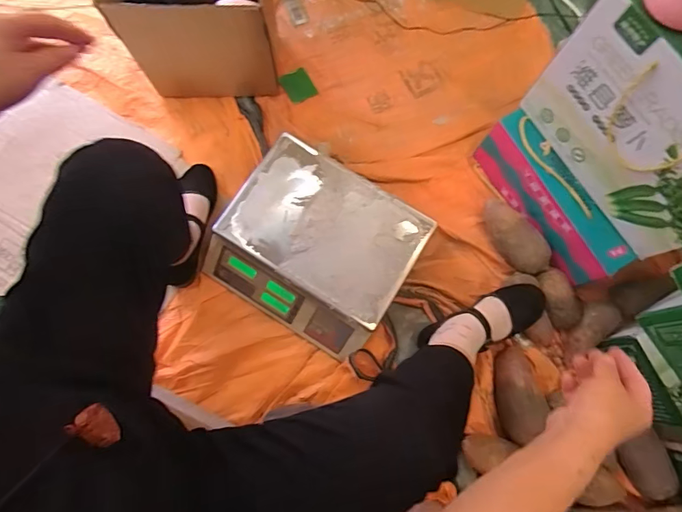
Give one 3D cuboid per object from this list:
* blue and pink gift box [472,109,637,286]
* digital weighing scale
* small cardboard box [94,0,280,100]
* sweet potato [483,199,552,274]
[{"bbox_3d":[0.386,-0.101,0.827,0.074,0.132,0.333,-30,78,-9],"label":"blue and pink gift box"},{"bbox_3d":[-0.045,-0.014,0.804,0.328,0.103,0.286,32,77,7],"label":"digital weighing scale"},{"bbox_3d":[-0.264,-0.436,0.826,0.265,0.256,0.152,0,75,-1],"label":"small cardboard box"},{"bbox_3d":[0.341,-0.040,0.837,0.085,0.070,0.161,-26,79,-7],"label":"sweet potato"}]

